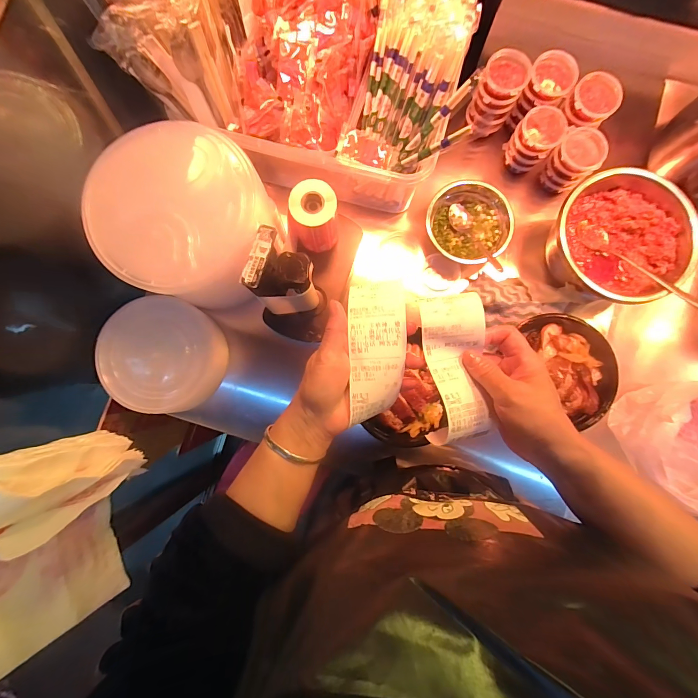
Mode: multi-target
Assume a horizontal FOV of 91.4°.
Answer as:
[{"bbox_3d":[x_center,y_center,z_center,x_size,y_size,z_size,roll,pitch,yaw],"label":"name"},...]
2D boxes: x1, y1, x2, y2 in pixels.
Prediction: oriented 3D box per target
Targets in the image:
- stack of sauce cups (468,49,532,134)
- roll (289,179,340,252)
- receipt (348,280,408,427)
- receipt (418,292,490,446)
[{"bbox_3d":[0.227,-0.390,0.535,0.064,0.114,0.056,30,86,3],"label":"stack of sauce cups"},{"bbox_3d":[-0.045,-0.184,0.490,0.064,0.102,0.064,0,85,0],"label":"roll"},{"bbox_3d":[0.026,0.000,0.329,0.053,0.026,0.133,3,85,1],"label":"receipt"},{"bbox_3d":[0.094,0.016,0.303,0.052,0.020,0.127,-4,86,0],"label":"receipt"}]

